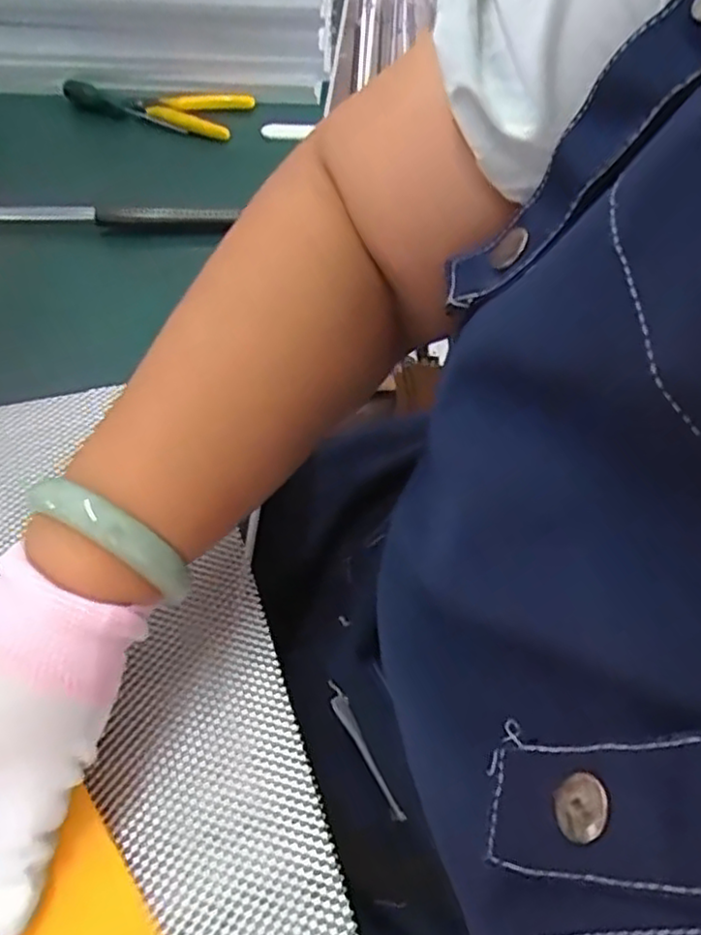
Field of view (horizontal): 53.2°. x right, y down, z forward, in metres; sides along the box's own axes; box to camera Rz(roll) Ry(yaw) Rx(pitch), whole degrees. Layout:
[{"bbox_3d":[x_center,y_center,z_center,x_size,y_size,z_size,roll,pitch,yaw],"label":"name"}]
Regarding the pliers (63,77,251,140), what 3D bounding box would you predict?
[{"bbox_3d":[-0.195,-0.354,0.689,0.172,0.024,0.064,12,50,9],"label":"pliers"}]

